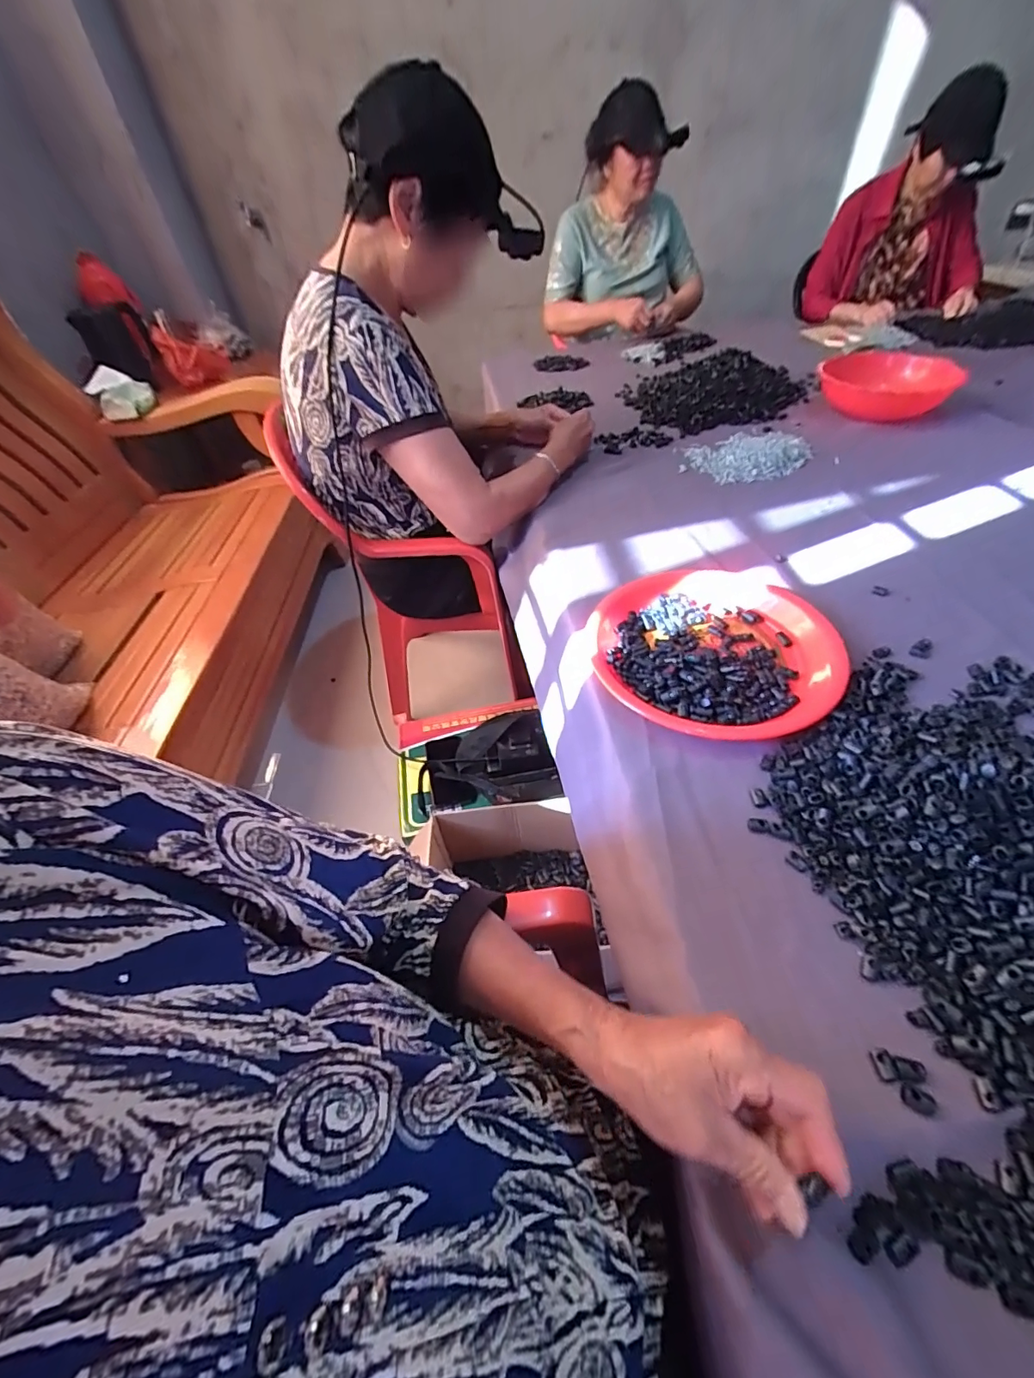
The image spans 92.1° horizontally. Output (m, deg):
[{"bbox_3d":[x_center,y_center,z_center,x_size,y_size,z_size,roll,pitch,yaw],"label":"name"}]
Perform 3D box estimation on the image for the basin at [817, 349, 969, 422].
[{"bbox_3d":[0.718,-0.593,0.983,0.229,0.080,0.235,20,52,24],"label":"basin"}]

